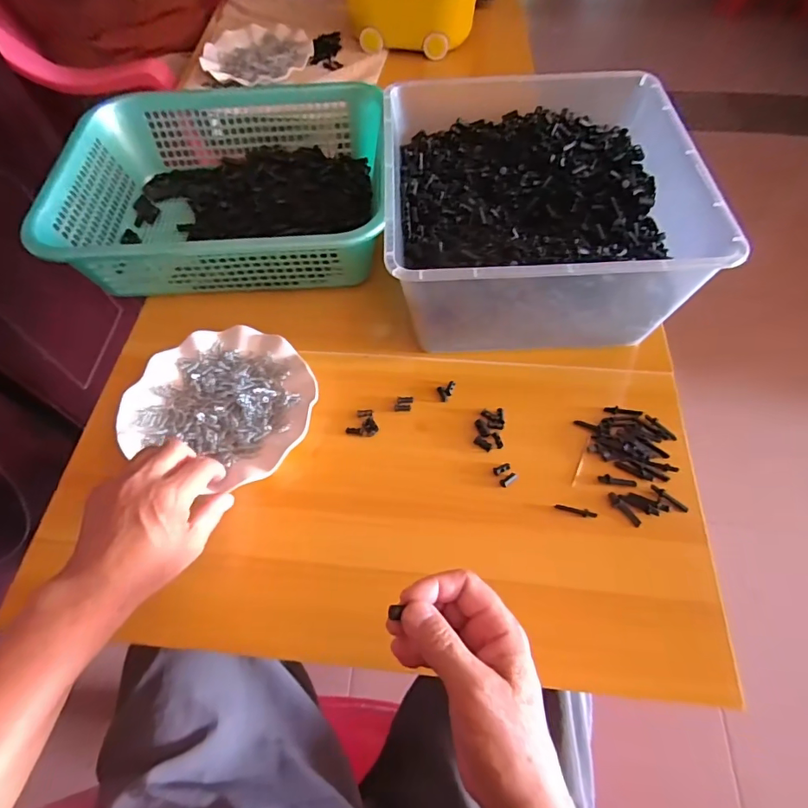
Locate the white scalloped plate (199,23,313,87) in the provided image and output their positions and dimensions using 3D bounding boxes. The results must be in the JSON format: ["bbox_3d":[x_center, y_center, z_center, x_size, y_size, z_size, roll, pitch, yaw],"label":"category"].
[{"bbox_3d":[-0.248,-0.599,0.826,0.177,0.021,0.177,-1,60,1],"label":"white scalloped plate"}]

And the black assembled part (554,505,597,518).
[{"bbox_3d":[0.154,0.096,0.432,0.036,0.006,0.007,14,61,9],"label":"black assembled part"}]

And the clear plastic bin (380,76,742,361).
[{"bbox_3d":[0.132,-0.210,0.531,0.293,0.140,0.316,-2,60,1],"label":"clear plastic bin"}]

